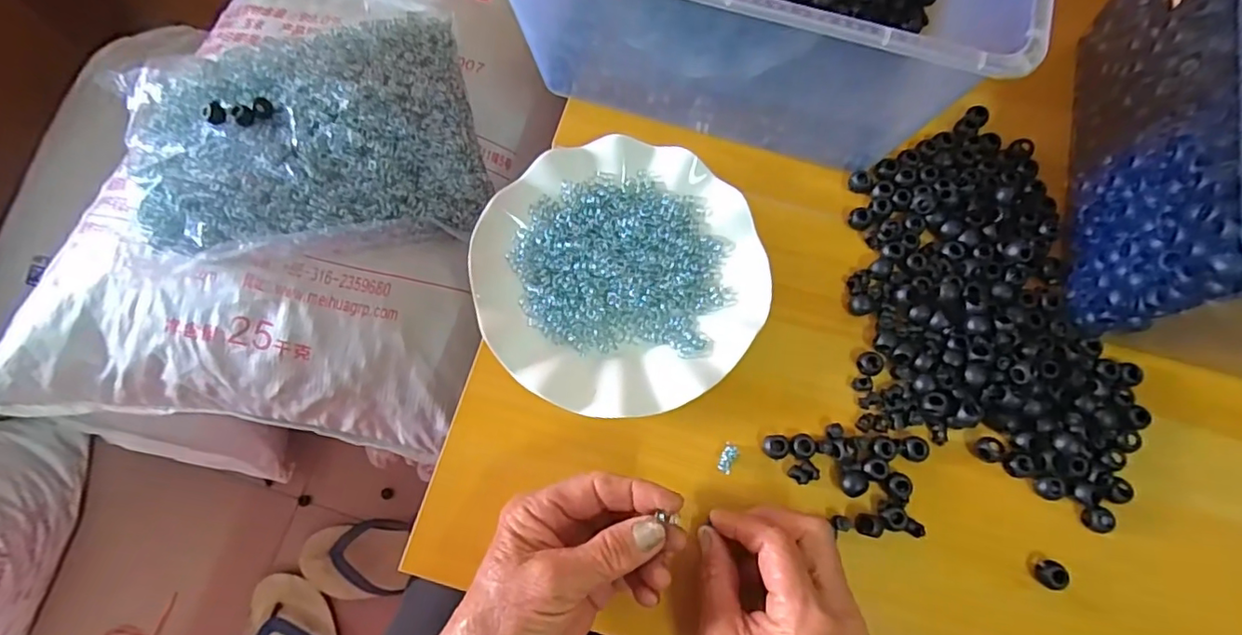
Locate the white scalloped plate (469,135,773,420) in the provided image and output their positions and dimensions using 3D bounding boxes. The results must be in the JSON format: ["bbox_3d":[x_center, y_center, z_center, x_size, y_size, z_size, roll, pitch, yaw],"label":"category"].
[{"bbox_3d":[0.000,-0.028,0.377,0.179,0.026,0.178,0,74,0],"label":"white scalloped plate"}]

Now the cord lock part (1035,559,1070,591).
[{"bbox_3d":[0.254,0.151,0.335,0.012,0.015,0.016,18,75,5],"label":"cord lock part"}]

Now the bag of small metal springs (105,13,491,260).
[{"bbox_3d":[-0.257,-0.146,0.462,0.264,0.056,0.192,-14,75,-4],"label":"bag of small metal springs"}]

